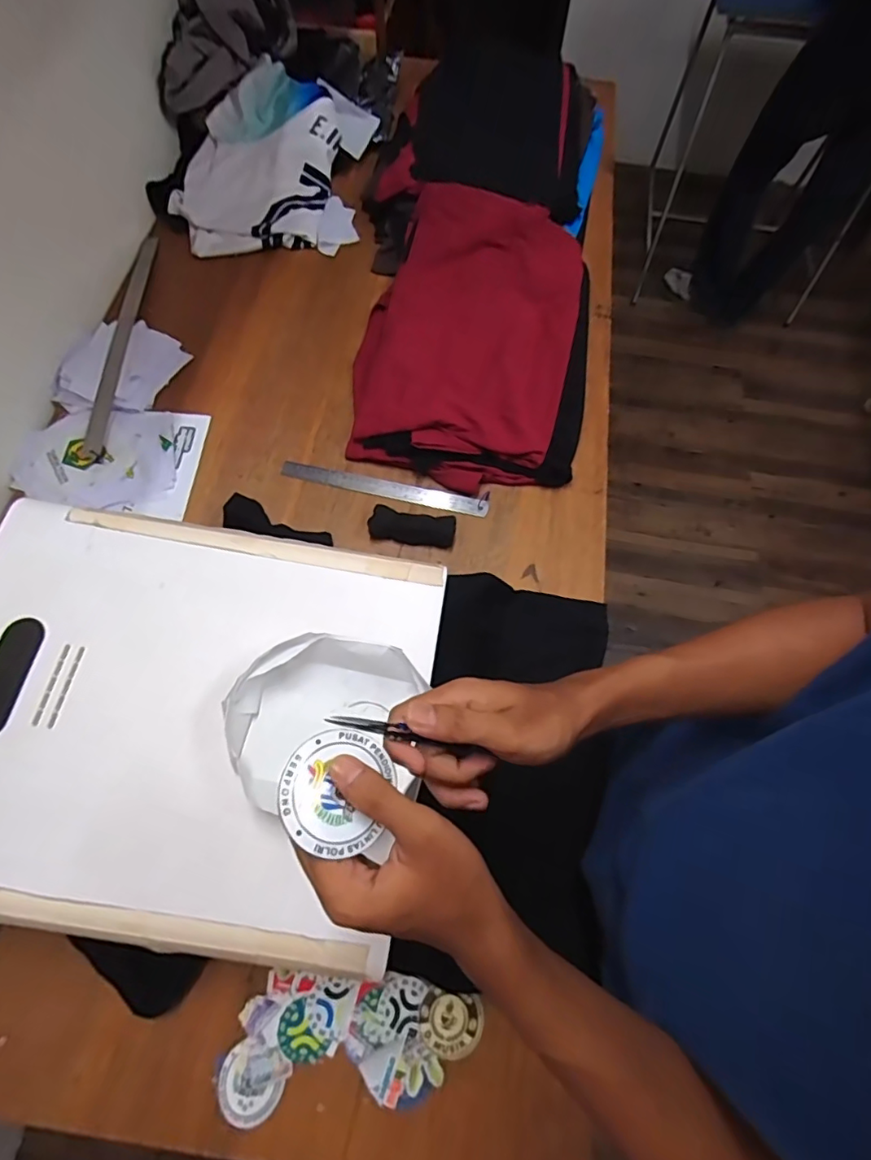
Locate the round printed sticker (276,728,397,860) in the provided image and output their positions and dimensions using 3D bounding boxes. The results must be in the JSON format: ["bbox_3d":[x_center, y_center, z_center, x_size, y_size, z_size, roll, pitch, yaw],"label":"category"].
[{"bbox_3d":[-0.056,0.118,0.304,0.061,0.005,0.063,8,68,-22],"label":"round printed sticker"}]

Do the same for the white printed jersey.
[{"bbox_3d":[-0.307,-0.799,1.024,0.380,0.110,0.340,-5,67,-4],"label":"white printed jersey"}]

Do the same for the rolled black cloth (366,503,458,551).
[{"bbox_3d":[-0.034,-0.080,0.797,0.123,0.025,0.046,8,67,1],"label":"rolled black cloth"}]

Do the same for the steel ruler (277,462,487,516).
[{"bbox_3d":[-0.078,-0.142,0.832,0.319,0.007,0.031,12,69,2],"label":"steel ruler"}]

